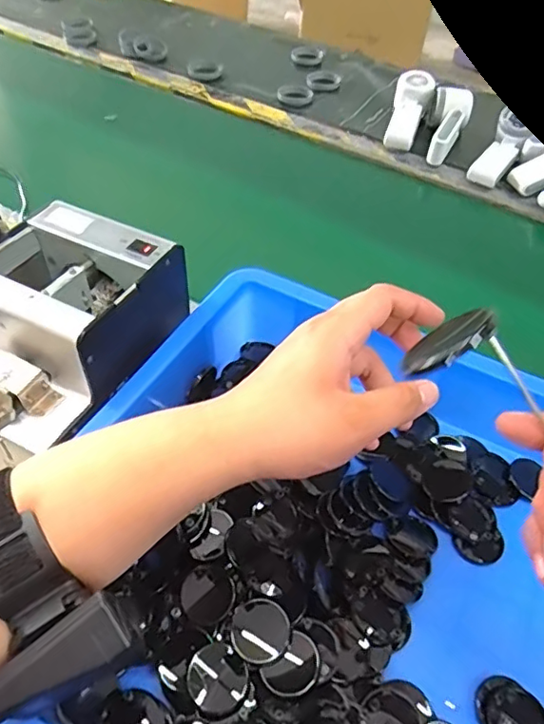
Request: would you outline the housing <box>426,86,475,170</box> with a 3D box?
[{"bbox_3d":[0.264,-0.360,0.854,0.062,0.043,0.155,19,64,12],"label":"housing"}]

